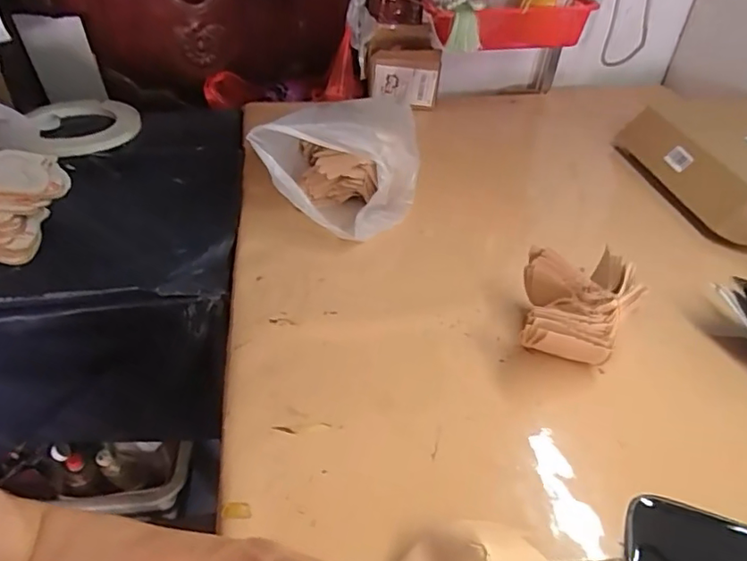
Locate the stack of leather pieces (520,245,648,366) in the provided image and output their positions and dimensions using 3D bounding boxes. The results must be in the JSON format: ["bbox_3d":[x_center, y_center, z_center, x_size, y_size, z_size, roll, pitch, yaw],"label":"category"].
[{"bbox_3d":[0.239,0.034,0.645,0.122,0.095,0.152,9,39,8],"label":"stack of leather pieces"}]

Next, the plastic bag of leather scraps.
[{"bbox_3d":[-0.036,-0.201,0.859,0.211,0.154,0.308,9,39,7],"label":"plastic bag of leather scraps"}]

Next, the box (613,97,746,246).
[{"bbox_3d":[0.643,-0.204,0.943,0.276,0.099,0.430,0,39,-4],"label":"box"}]

